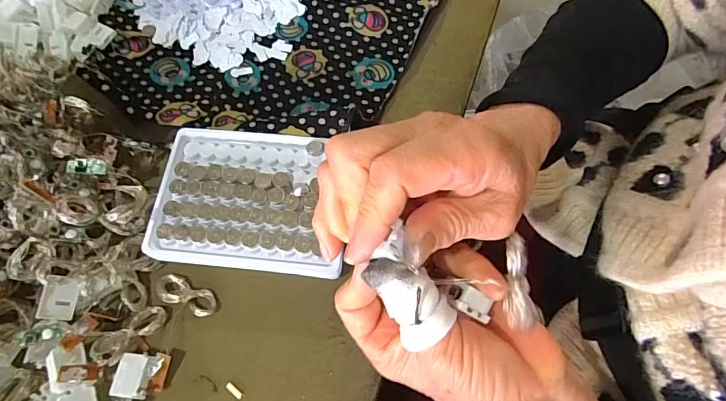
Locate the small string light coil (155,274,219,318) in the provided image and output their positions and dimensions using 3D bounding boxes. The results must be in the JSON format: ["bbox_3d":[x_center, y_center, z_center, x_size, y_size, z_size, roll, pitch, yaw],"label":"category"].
[{"bbox_3d":[-0.118,0.063,0.286,0.043,0.008,0.018,19,71,9],"label":"small string light coil"}]

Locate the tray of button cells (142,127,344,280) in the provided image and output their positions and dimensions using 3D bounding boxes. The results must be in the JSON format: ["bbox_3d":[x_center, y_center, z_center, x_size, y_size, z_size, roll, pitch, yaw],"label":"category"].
[{"bbox_3d":[-0.078,-0.001,0.297,0.124,0.023,0.095,6,69,4],"label":"tray of button cells"}]

